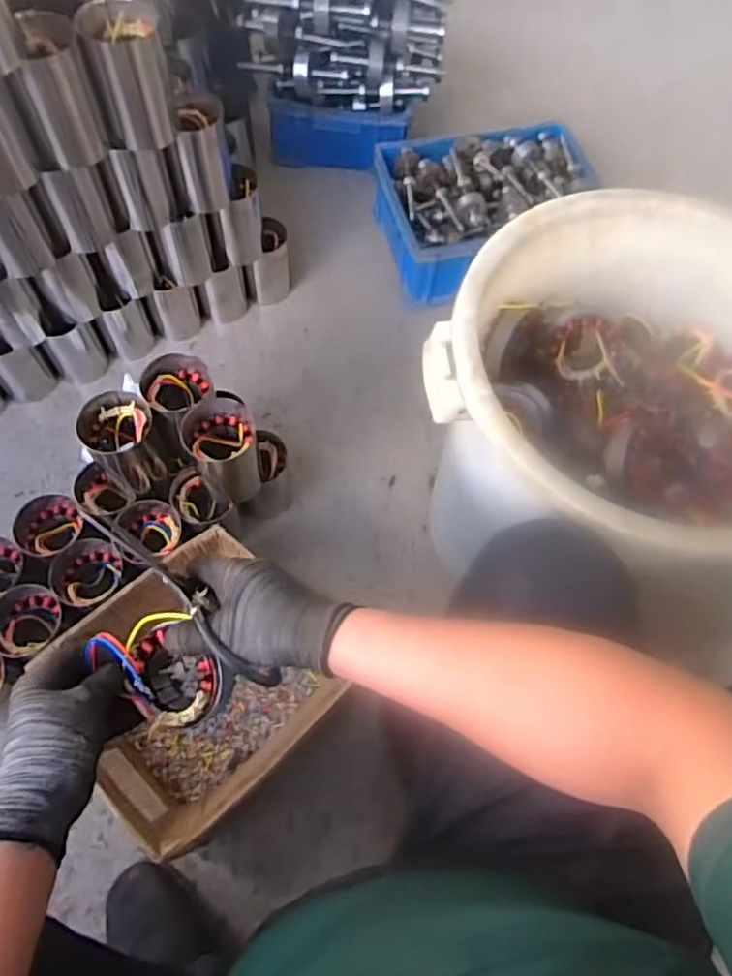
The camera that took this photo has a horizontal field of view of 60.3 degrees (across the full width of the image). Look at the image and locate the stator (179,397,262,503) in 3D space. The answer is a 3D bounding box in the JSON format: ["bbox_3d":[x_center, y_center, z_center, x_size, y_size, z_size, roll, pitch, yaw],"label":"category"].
[{"bbox_3d":[-0.195,-0.048,0.870,0.095,0.123,0.095,-2,65,-4],"label":"stator"}]

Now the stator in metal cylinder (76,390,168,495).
[{"bbox_3d":[-0.324,-0.062,0.848,0.086,0.123,0.086,1,65,-3],"label":"stator in metal cylinder"}]

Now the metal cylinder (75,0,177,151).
[{"bbox_3d":[-0.292,-0.512,0.788,0.090,0.146,0.081,-12,66,-9],"label":"metal cylinder"}]

